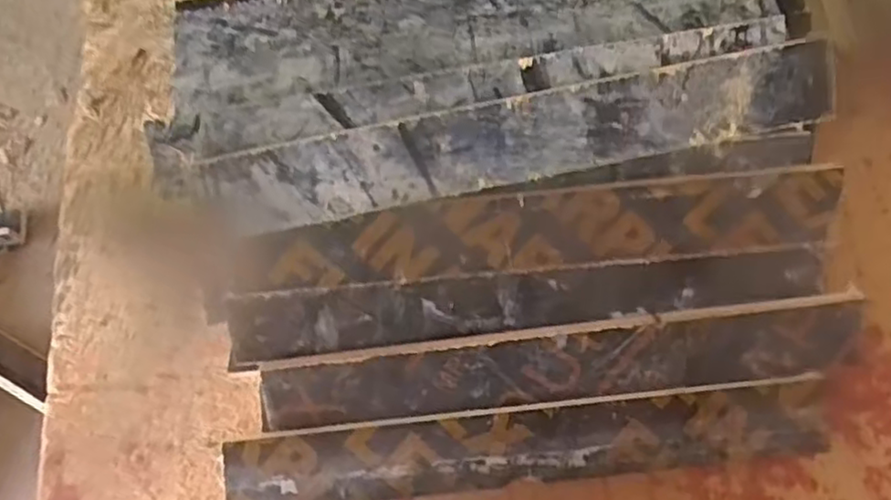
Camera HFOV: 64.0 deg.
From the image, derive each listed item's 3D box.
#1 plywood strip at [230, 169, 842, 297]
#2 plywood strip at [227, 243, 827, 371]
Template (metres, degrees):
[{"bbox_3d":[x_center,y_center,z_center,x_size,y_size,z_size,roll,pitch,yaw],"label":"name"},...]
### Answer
[{"bbox_3d":[0.050,-0.007,0.428,0.354,0.012,0.051,-6,107,1],"label":"plywood strip"},{"bbox_3d":[0.045,0.031,0.440,0.367,0.013,0.047,-8,105,2],"label":"plywood strip"}]

